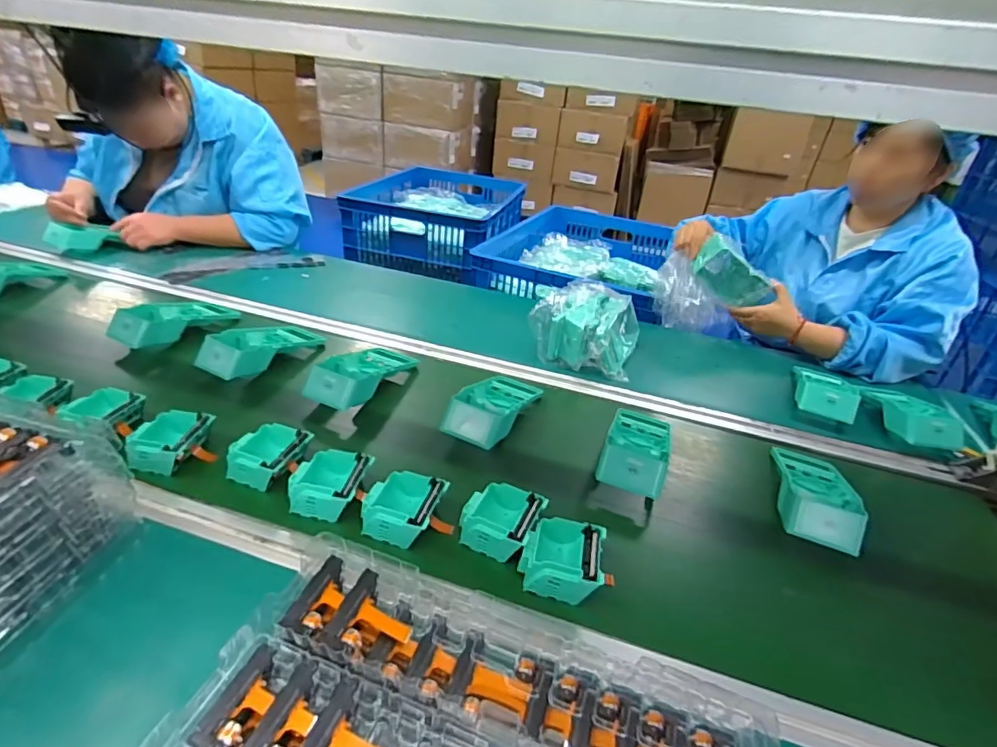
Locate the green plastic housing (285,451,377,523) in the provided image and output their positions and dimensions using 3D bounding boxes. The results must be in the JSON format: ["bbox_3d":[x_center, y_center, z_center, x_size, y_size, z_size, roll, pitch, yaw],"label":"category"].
[{"bbox_3d":[-0.190,0.126,0.580,0.078,0.044,0.075,8,32,4],"label":"green plastic housing"}]

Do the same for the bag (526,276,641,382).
[{"bbox_3d":[0.172,-0.097,0.968,0.187,0.092,0.215,12,33,10],"label":"bag"}]

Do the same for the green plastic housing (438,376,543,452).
[{"bbox_3d":[-0.007,0.043,0.749,0.093,0.054,0.193,18,34,19],"label":"green plastic housing"}]

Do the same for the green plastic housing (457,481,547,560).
[{"bbox_3d":[0.003,0.163,0.562,0.082,0.043,0.073,18,34,18],"label":"green plastic housing"}]

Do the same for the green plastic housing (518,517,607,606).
[{"bbox_3d":[0.065,0.191,0.527,0.077,0.042,0.075,12,33,10],"label":"green plastic housing"}]

